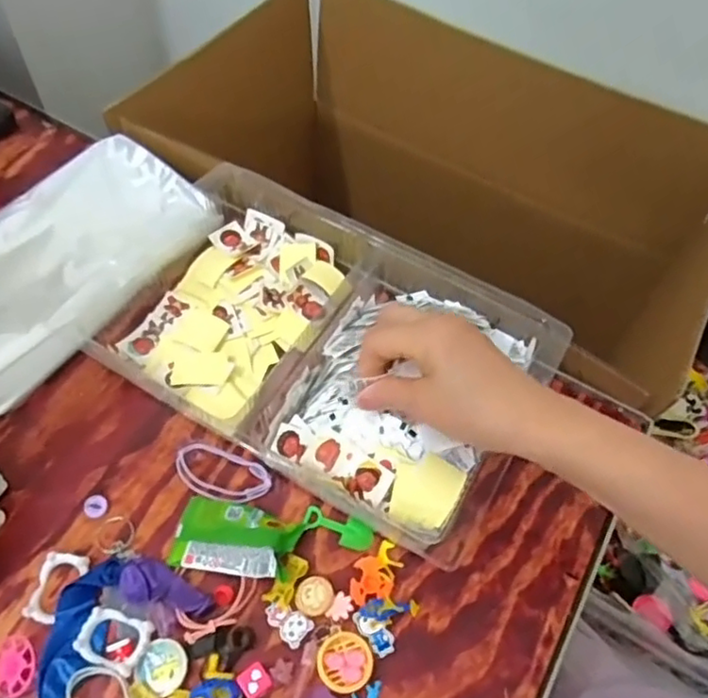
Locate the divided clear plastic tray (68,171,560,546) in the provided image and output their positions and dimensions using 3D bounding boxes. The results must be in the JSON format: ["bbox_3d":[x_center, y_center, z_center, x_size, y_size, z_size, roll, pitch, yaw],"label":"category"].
[{"bbox_3d":[-0.024,-0.004,0.486,0.320,0.054,0.208,27,59,13],"label":"divided clear plastic tray"}]

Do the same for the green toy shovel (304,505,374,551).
[{"bbox_3d":[-0.010,0.121,0.435,0.049,0.006,0.020,23,59,11],"label":"green toy shovel"}]

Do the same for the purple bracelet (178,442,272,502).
[{"bbox_3d":[-0.093,0.089,0.448,0.069,0.012,0.034,16,58,7],"label":"purple bracelet"}]

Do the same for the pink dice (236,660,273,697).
[{"bbox_3d":[-0.058,0.196,0.377,0.017,0.013,0.017,-34,65,-23],"label":"pink dice"}]

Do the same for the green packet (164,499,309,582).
[{"bbox_3d":[-0.077,0.124,0.421,0.082,0.017,0.047,8,57,1],"label":"green packet"}]

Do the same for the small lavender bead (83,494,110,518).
[{"bbox_3d":[-0.177,0.107,0.436,0.015,0.008,0.016,2,57,-3],"label":"small lavender bead"}]

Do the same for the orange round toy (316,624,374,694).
[{"bbox_3d":[-0.006,0.189,0.387,0.033,0.005,0.034,2,57,-3],"label":"orange round toy"}]

